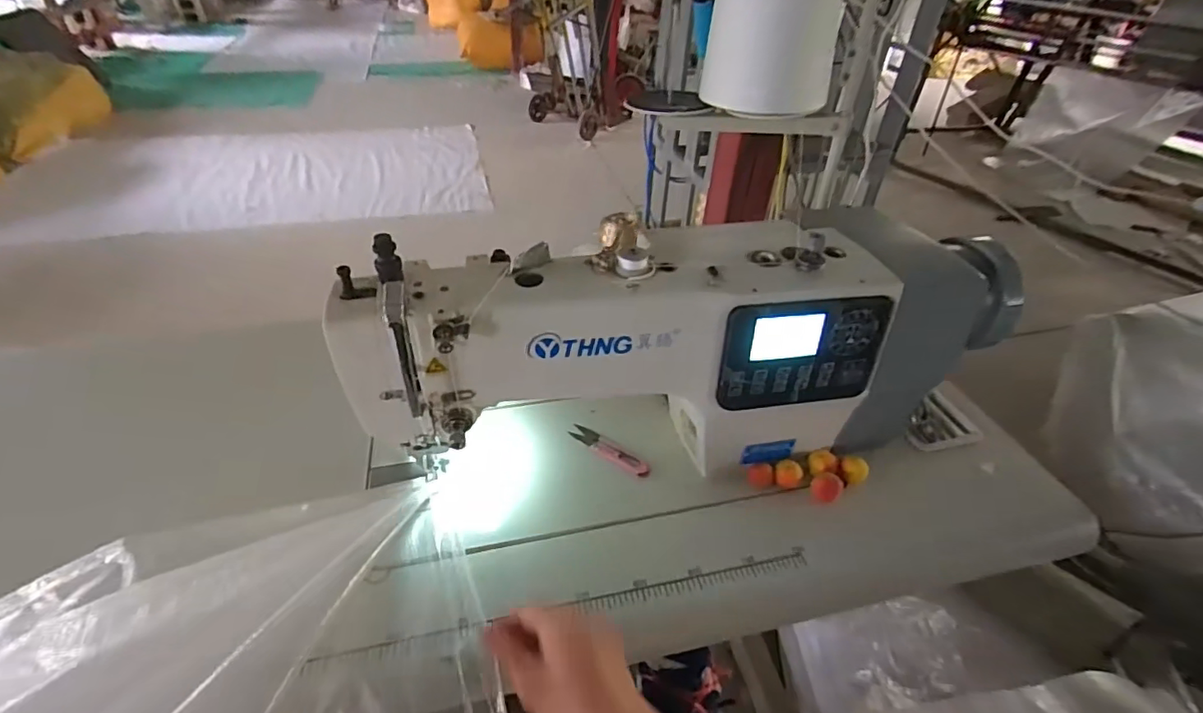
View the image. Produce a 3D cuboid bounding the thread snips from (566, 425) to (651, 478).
[{"bbox_3d":[0.010,0.100,0.603,0.100,0.007,0.022,30,47,28],"label":"thread snips"}]

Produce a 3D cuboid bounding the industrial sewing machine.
[{"bbox_3d":[0.070,0.000,0.516,0.556,0.221,0.127,-5,41,-10],"label":"industrial sewing machine"}]

